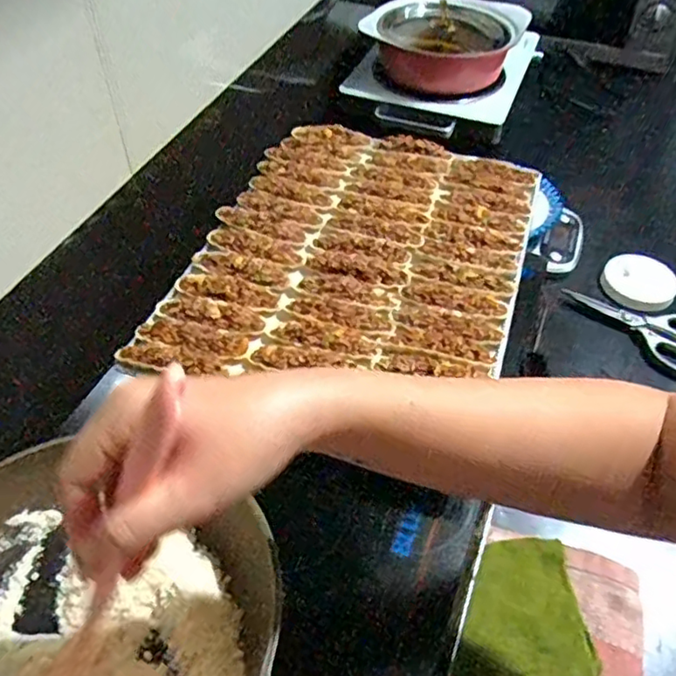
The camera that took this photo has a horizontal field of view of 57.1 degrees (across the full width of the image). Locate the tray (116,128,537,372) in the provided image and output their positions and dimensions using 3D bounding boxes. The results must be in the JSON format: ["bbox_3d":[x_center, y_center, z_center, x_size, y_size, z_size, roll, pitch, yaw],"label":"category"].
[{"bbox_3d":[0.026,-0.097,0.651,0.321,0.039,0.426,14,49,11],"label":"tray"}]

